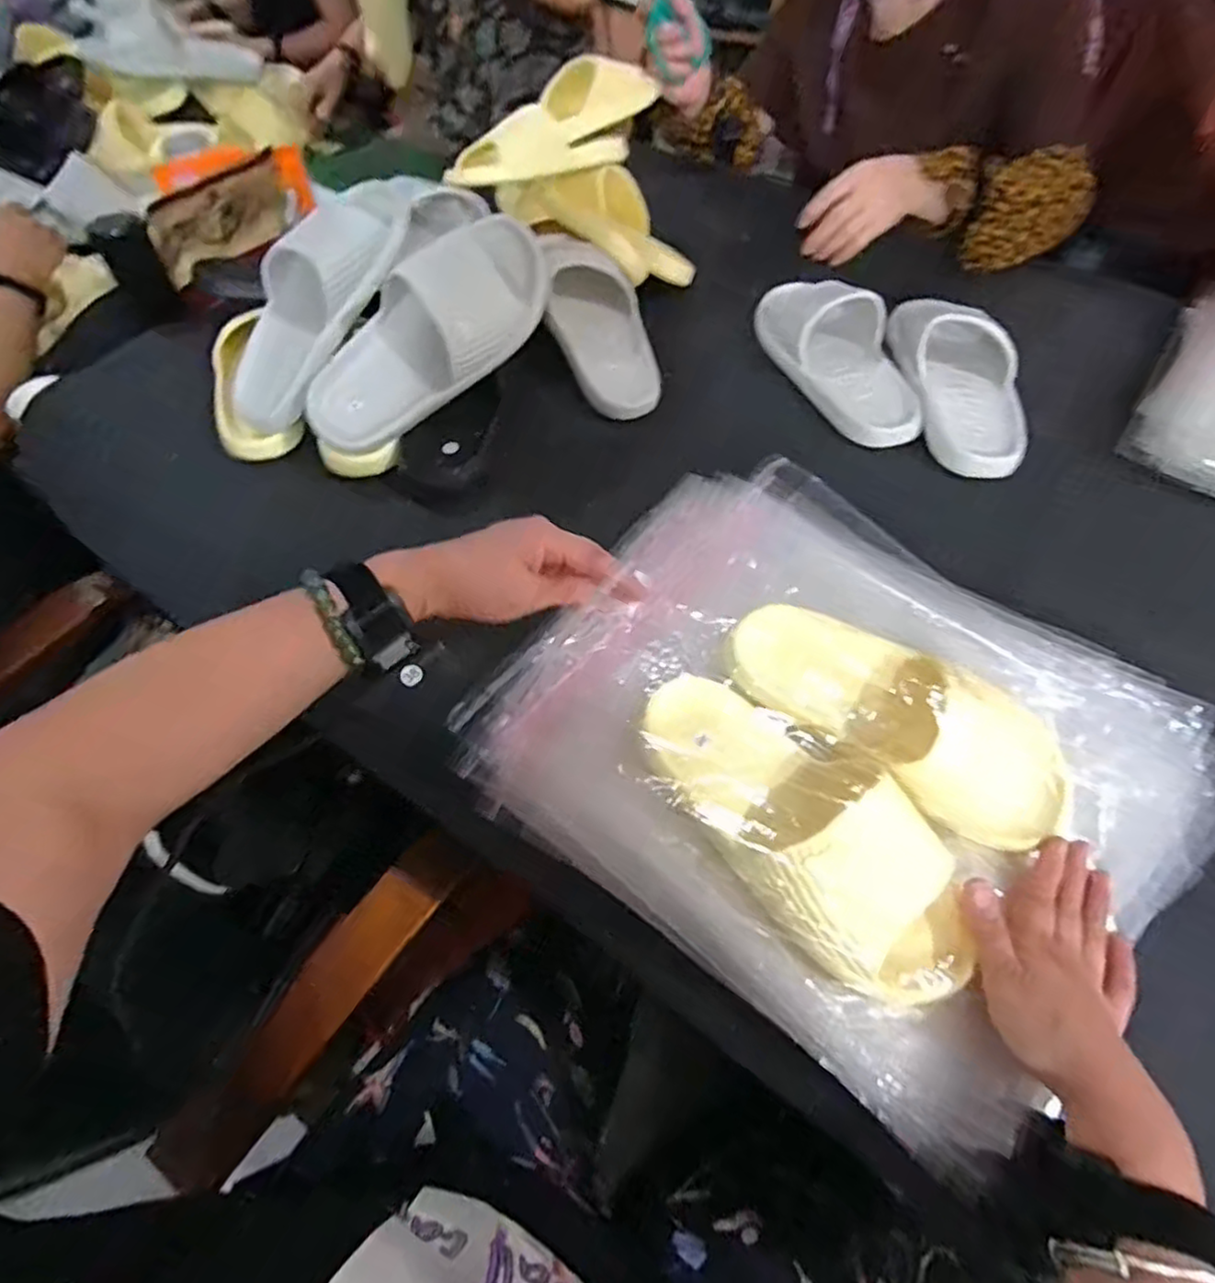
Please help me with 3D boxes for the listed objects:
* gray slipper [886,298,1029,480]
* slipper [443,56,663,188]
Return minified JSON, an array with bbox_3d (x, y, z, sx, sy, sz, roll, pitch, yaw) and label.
[{"bbox_3d":[0.368,-0.281,0.706,0.109,0.061,0.262,-5,58,-1],"label":"gray slipper"},{"bbox_3d":[-0.075,-0.588,0.762,0.267,0.086,0.085,-34,63,-18],"label":"slipper"}]

